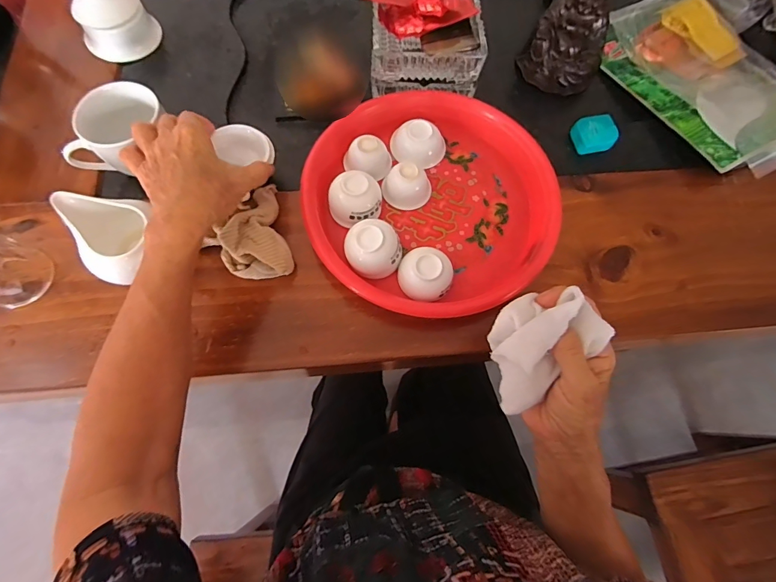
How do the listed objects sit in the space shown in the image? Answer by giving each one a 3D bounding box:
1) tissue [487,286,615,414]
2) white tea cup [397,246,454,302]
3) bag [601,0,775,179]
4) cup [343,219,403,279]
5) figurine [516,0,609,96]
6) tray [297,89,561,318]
[{"bbox_3d":[0.110,0.038,0.287,0.089,0.035,0.064,-37,76,-12],"label":"tissue"},{"bbox_3d":[0.036,-0.014,0.373,0.052,0.031,0.046,11,72,2],"label":"white tea cup"},{"bbox_3d":[0.389,-0.260,0.468,0.188,0.031,0.272,-32,75,-11],"label":"bag"},{"bbox_3d":[-0.015,-0.040,0.373,0.048,0.045,0.051,0,72,-1],"label":"cup"},{"bbox_3d":[0.214,-0.296,0.460,0.090,0.089,0.071,29,73,8],"label":"figurine"},{"bbox_3d":[0.045,-0.097,0.400,0.240,0.042,0.248,0,72,-1],"label":"tray"}]

